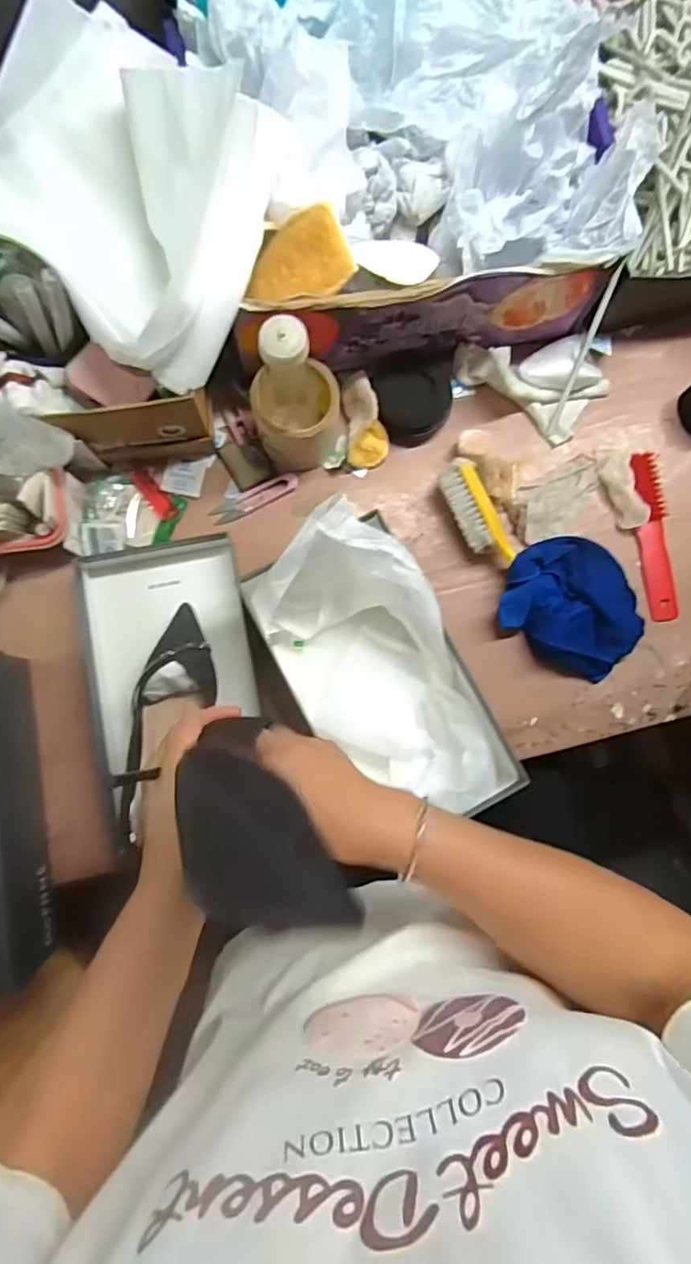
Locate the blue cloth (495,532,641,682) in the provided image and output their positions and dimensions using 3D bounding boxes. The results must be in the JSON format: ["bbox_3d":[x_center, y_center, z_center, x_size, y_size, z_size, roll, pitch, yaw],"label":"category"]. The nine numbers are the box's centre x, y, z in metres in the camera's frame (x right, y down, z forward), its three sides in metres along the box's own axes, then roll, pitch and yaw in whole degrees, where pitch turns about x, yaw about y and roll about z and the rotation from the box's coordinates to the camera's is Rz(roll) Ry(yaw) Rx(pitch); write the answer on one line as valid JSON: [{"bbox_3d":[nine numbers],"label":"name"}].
[{"bbox_3d":[0.248,-0.034,0.625,0.152,0.037,0.135,36,83,2],"label":"blue cloth"}]

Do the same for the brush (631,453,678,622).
[{"bbox_3d":[0.345,-0.106,0.648,0.034,0.022,0.184,-6,83,-3],"label":"brush"}]

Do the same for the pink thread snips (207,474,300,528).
[{"bbox_3d":[-0.101,-0.149,0.649,0.101,0.007,0.026,-28,85,-6],"label":"pink thread snips"}]

